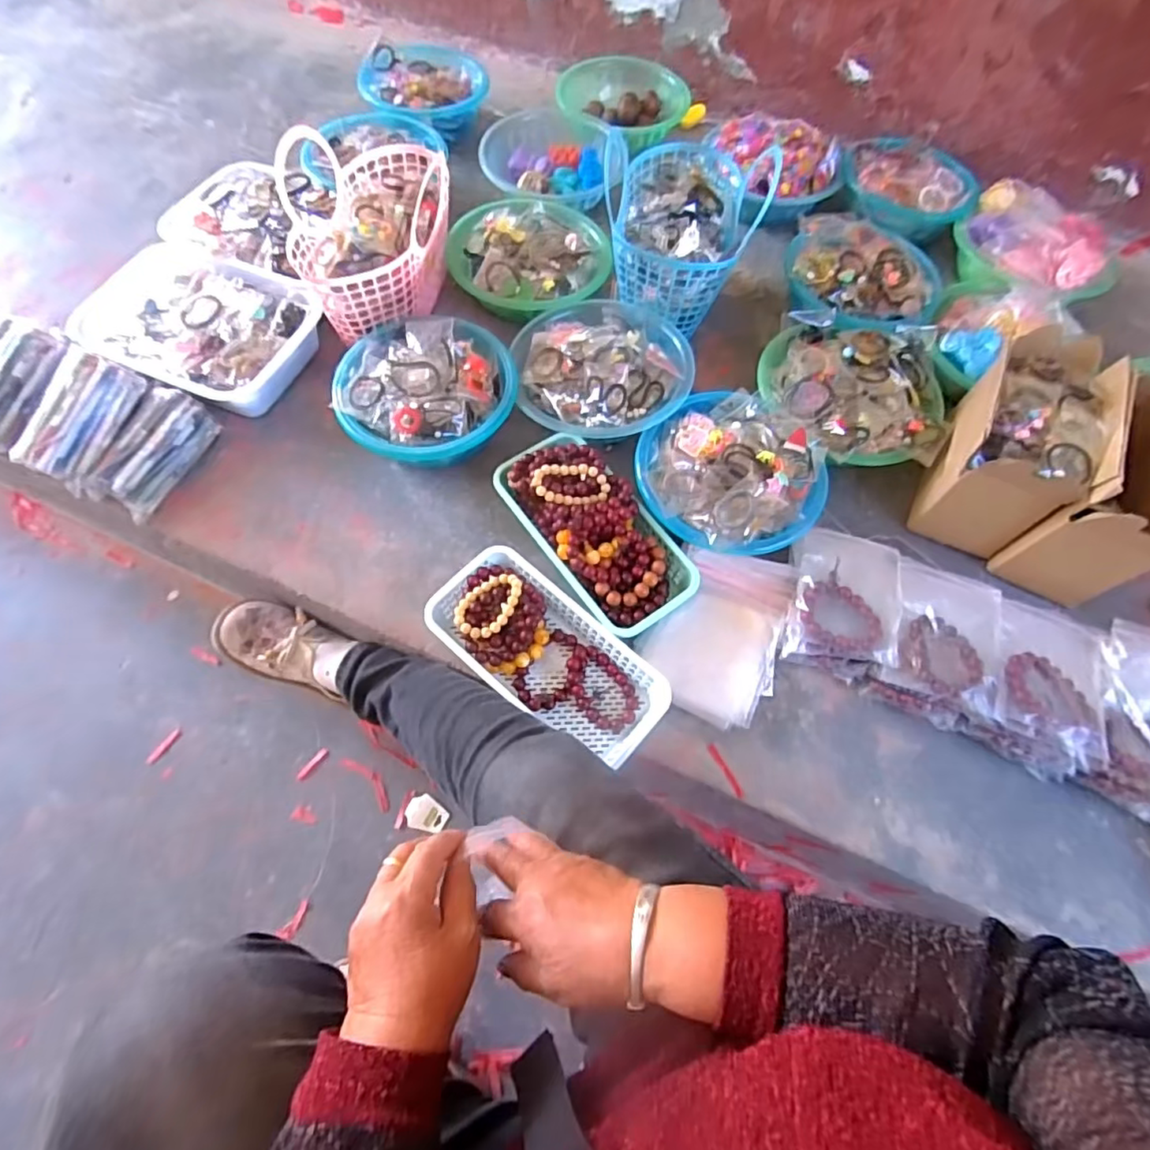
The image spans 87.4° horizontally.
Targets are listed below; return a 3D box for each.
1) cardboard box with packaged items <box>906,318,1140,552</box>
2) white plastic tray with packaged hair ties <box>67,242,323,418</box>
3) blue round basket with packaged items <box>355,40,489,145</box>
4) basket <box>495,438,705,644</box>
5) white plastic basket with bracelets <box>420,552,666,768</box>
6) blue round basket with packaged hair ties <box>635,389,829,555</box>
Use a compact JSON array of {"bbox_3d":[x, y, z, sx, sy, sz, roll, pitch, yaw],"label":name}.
[{"bbox_3d":[0.533,-0.155,0.732,0.134,0.173,0.212,31,66,11],"label":"cardboard box with packaged items"},{"bbox_3d":[-0.506,-0.334,0.830,0.271,0.084,0.222,28,66,10],"label":"white plastic tray with packaged hair ties"},{"bbox_3d":[-0.276,-0.873,1.084,0.194,0.086,0.218,28,65,10],"label":"blue round basket with packaged items"},{"bbox_3d":[0.021,-0.056,0.711,0.126,0.078,0.258,-33,70,-18],"label":"basket"},{"bbox_3d":[-0.031,0.088,0.664,0.270,0.056,0.137,34,67,13],"label":"white plastic basket with bracelets"},{"bbox_3d":[0.185,-0.127,0.735,0.210,0.073,0.207,1,64,-3],"label":"blue round basket with packaged hair ties"}]

